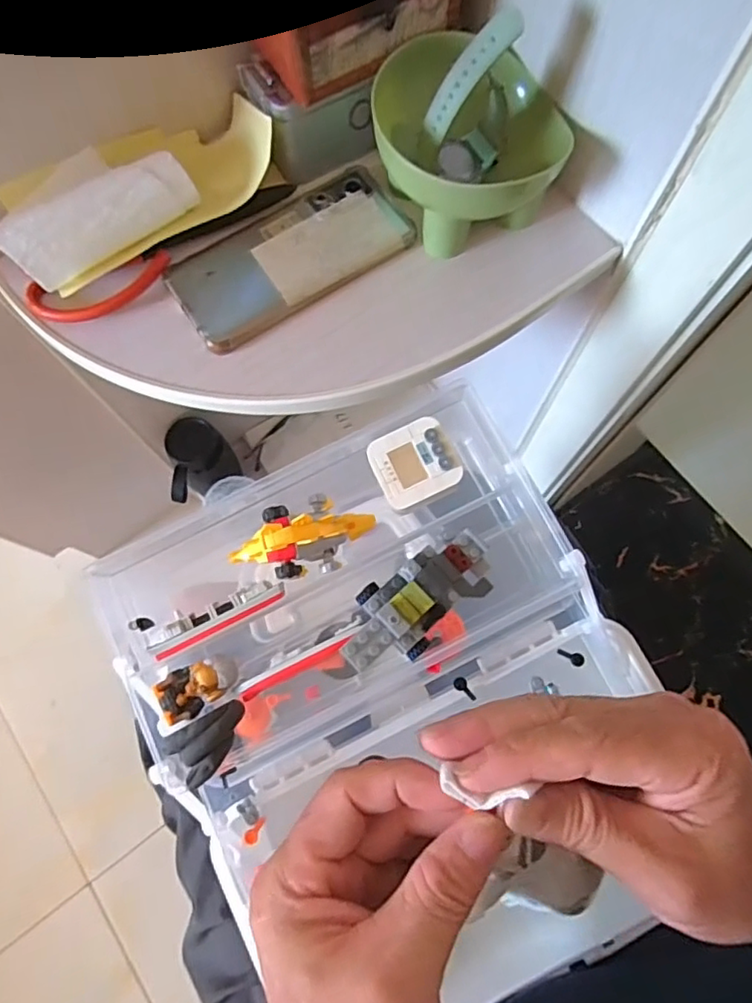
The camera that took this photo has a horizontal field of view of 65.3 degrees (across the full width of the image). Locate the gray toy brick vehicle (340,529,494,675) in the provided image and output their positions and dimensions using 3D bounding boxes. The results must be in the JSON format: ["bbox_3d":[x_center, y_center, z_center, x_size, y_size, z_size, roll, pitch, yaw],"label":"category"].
[{"bbox_3d":[0.021,0.050,0.295,0.088,0.025,0.038,-36,75,-10],"label":"gray toy brick vehicle"}]

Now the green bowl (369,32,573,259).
[{"bbox_3d":[0.063,-0.237,0.394,0.121,0.077,0.100,-9,72,-2],"label":"green bowl"}]

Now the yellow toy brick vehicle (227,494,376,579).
[{"bbox_3d":[-0.035,0.019,0.298,0.071,0.031,0.035,-20,73,-6],"label":"yellow toy brick vehicle"}]

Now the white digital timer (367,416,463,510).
[{"bbox_3d":[0.020,-0.021,0.305,0.041,0.011,0.039,-25,74,-7],"label":"white digital timer"}]

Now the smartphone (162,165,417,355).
[{"bbox_3d":[-0.060,-0.175,0.414,0.167,0.009,0.078,-33,75,-9],"label":"smartphone"}]

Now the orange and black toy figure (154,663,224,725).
[{"bbox_3d":[-0.095,0.096,0.298,0.032,0.012,0.025,-18,73,-5],"label":"orange and black toy figure"}]

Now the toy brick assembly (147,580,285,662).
[{"bbox_3d":[-0.084,0.059,0.307,0.073,0.007,0.017,-26,74,-7],"label":"toy brick assembly"}]

